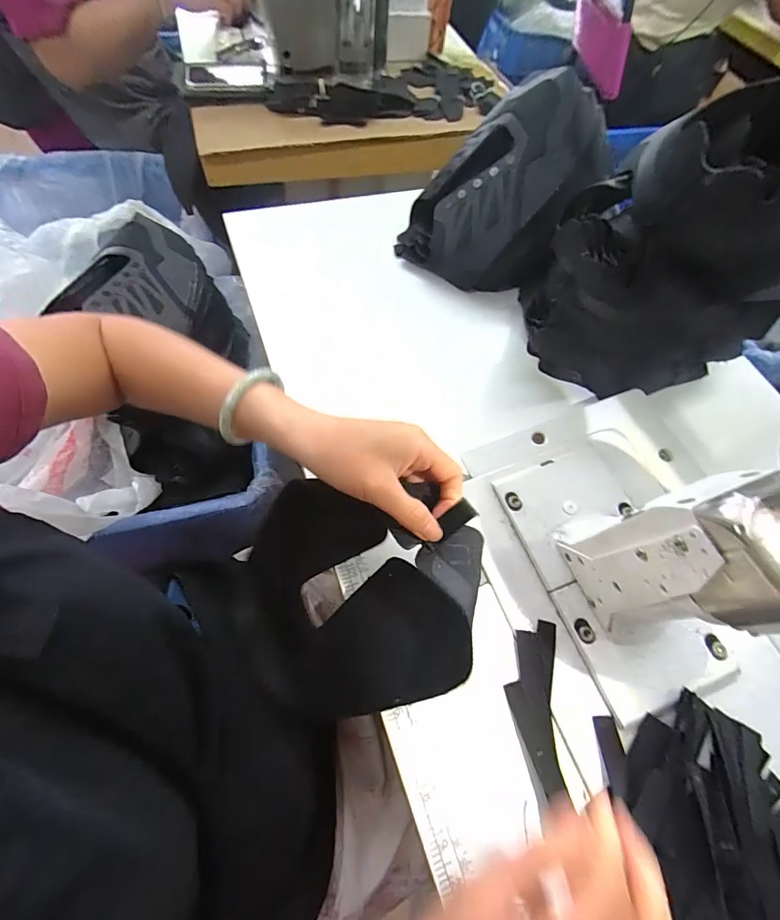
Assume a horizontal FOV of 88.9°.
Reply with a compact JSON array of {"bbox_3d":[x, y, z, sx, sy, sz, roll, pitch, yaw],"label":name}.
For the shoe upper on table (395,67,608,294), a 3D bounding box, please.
[{"bbox_3d":[0.116,-0.308,0.441,0.191,0.147,0.151,7,62,-2],"label":"shoe upper on table"}]

